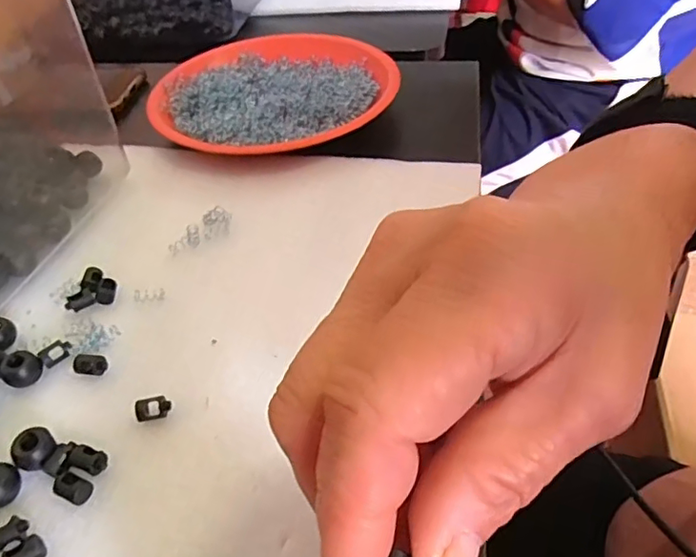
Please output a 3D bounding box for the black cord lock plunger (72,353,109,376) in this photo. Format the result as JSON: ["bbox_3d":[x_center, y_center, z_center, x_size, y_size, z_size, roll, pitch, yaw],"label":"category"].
[{"bbox_3d":[-0.123,0.040,0.262,0.016,0.005,0.010,0,45,5],"label":"black cord lock plunger"}]

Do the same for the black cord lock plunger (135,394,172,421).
[{"bbox_3d":[-0.087,0.057,0.245,0.015,0.006,0.011,-14,45,-9],"label":"black cord lock plunger"}]

